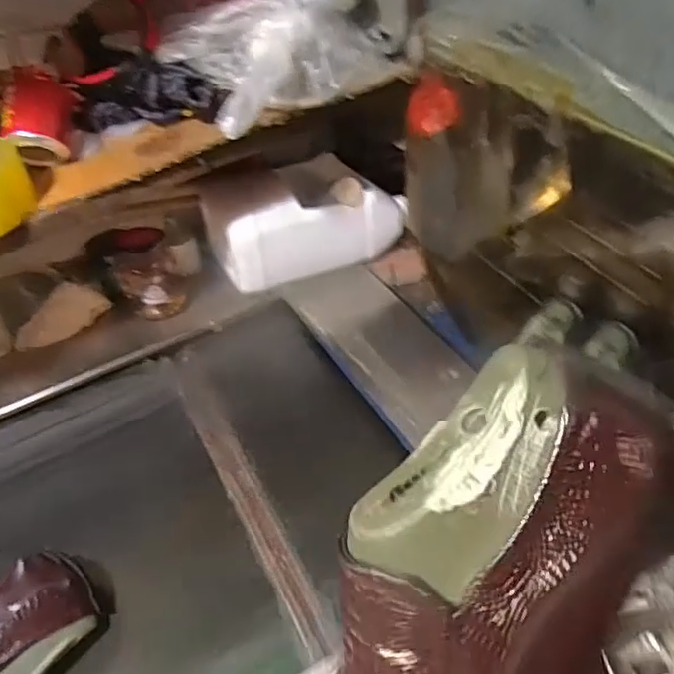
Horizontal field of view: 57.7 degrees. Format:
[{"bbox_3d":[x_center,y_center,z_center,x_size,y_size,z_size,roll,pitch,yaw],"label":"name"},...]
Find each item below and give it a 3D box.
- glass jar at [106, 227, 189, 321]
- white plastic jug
[{"bbox_3d":[-0.264,-0.091,0.859,0.083,0.130,0.082,-2,46,3],"label":"glass jar"},{"bbox_3d":[-0.053,-0.186,0.930,0.272,0.126,0.176,-19,48,-13],"label":"white plastic jug"}]

